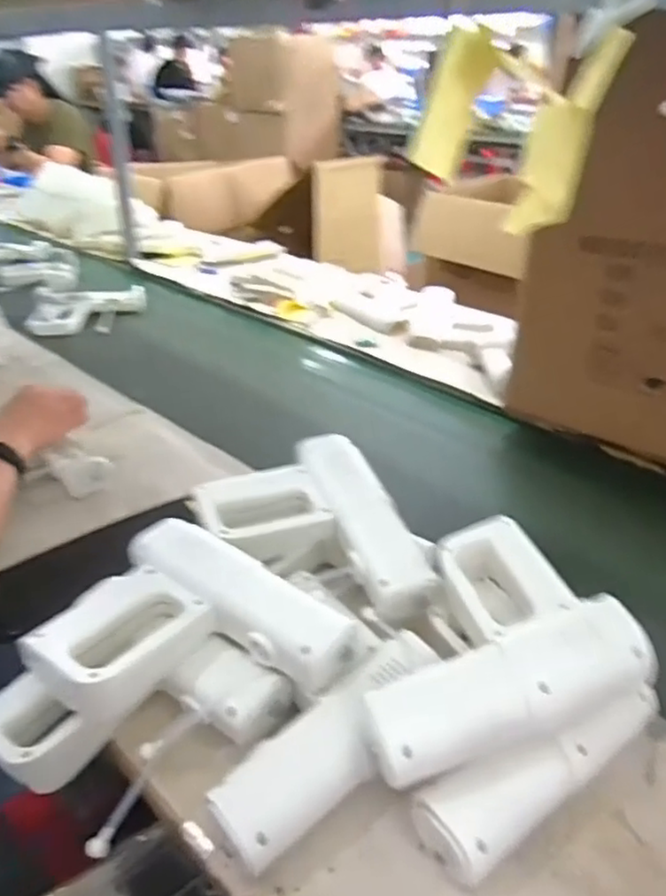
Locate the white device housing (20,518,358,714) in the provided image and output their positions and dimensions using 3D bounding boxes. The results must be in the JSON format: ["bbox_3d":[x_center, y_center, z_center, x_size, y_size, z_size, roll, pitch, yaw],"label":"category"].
[{"bbox_3d":[-0.118,0.159,0.544,0.216,0.067,0.179,20,37,31],"label":"white device housing"}]

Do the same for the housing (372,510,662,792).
[{"bbox_3d":[0.109,0.140,0.530,0.207,0.061,0.195,-9,32,-13],"label":"housing"}]

